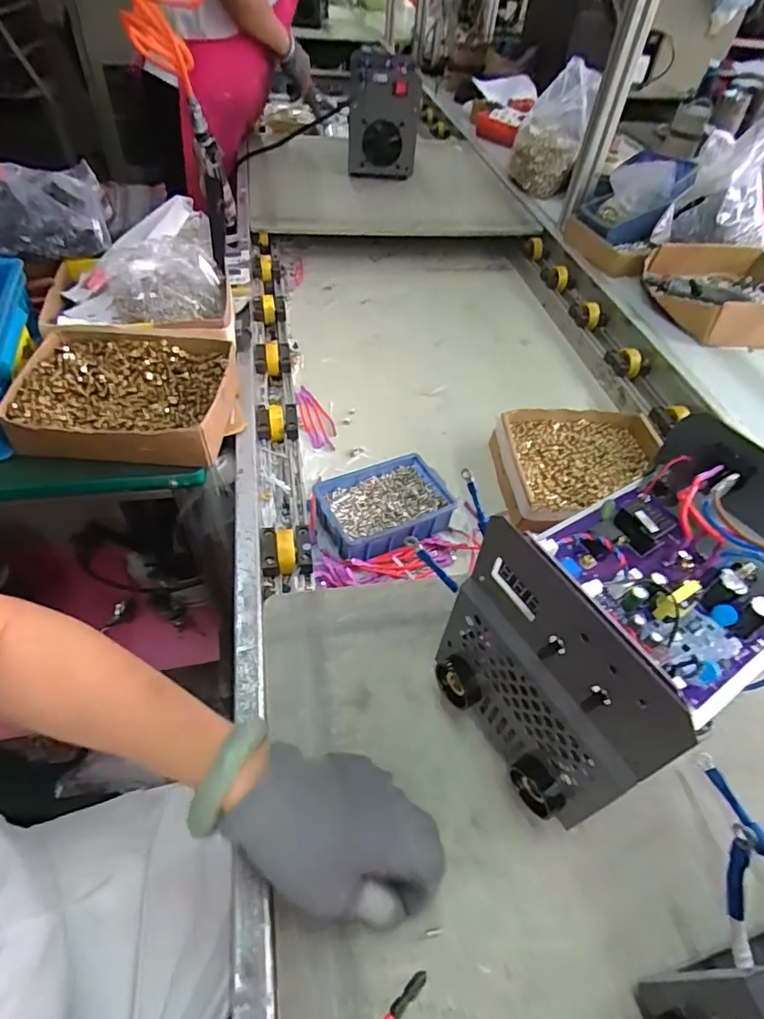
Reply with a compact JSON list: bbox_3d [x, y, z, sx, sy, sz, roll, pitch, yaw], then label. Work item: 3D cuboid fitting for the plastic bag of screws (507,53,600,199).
[{"bbox_3d":[0.387,-0.841,1.207,0.144,0.139,0.246,24,90,18],"label":"plastic bag of screws"}]

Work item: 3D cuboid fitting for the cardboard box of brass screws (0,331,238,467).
[{"bbox_3d":[-0.285,-0.127,0.599,0.220,0.056,0.177,3,49,-3],"label":"cardboard box of brass screws"}]

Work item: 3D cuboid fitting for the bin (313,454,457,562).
[{"bbox_3d":[0.004,-0.002,0.626,0.149,0.042,0.107,-21,54,-22],"label":"bin"}]

